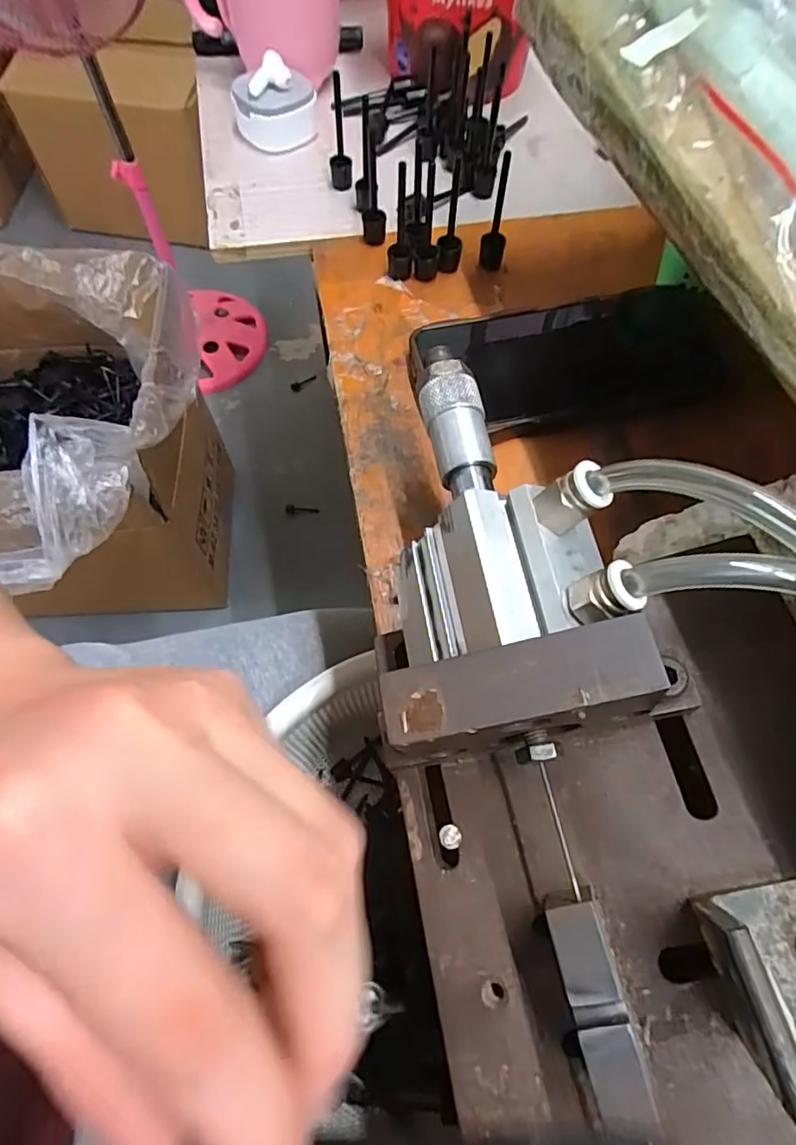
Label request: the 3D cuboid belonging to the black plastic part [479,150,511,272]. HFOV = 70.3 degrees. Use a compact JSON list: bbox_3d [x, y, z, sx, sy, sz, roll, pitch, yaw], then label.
[{"bbox_3d":[0.057,-0.204,0.322,0.015,0.068,0.016,12,66,4],"label":"black plastic part"}]

